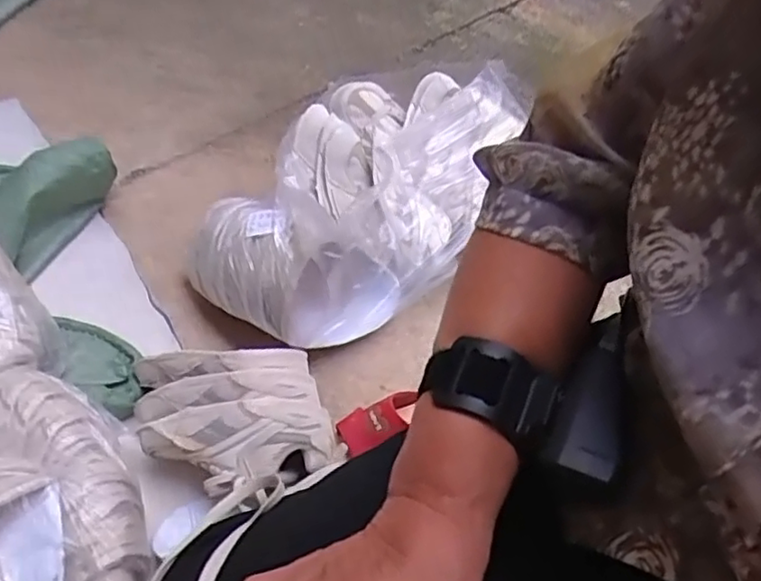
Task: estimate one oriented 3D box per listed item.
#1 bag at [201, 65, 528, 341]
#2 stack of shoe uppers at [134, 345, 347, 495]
[{"bbox_3d":[-0.024,-0.152,0.904,0.287,0.189,0.473,31,61,20],"label":"bag"},{"bbox_3d":[-0.170,0.137,0.733,0.231,0.081,0.173,-5,55,-3],"label":"stack of shoe uppers"}]

